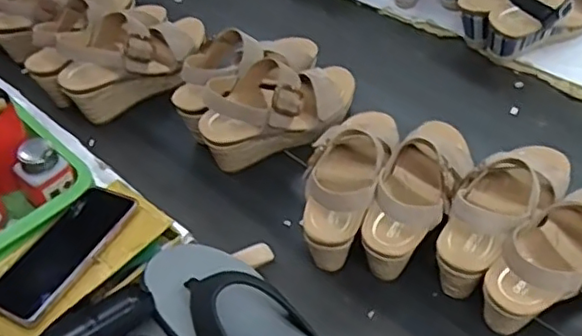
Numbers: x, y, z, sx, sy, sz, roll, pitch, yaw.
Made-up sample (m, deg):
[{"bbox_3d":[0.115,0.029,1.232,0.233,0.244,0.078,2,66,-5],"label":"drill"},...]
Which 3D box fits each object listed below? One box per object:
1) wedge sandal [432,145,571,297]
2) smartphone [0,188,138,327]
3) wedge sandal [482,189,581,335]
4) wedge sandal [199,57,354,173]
[{"bbox_3d":[0.232,0.042,0.675,0.086,0.122,0.237,30,43,27],"label":"wedge sandal"},{"bbox_3d":[-0.233,0.085,0.630,0.080,0.009,0.159,10,50,32],"label":"smartphone"},{"bbox_3d":[0.289,0.088,0.638,0.232,0.123,0.090,-25,50,-35],"label":"wedge sandal"},{"bbox_3d":[-0.007,-0.075,0.783,0.224,0.112,0.081,-27,53,-19],"label":"wedge sandal"}]

